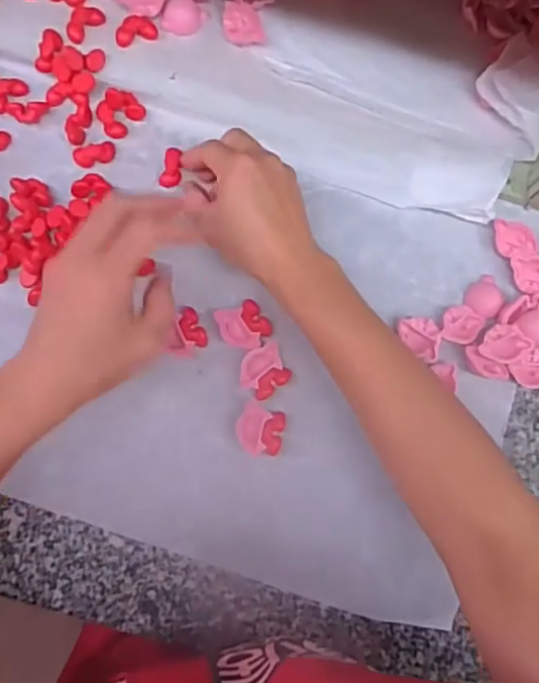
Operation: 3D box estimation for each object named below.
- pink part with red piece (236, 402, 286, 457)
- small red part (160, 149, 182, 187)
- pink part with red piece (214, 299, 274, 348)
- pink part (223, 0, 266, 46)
[{"bbox_3d":[-0.006,0.065,0.428,0.033,0.015,0.034,19,83,0],"label":"pink part with red piece"},{"bbox_3d":[-0.075,-0.134,0.450,0.017,0.012,0.030,1,83,-3],"label":"small red part"},{"bbox_3d":[-0.018,-0.011,0.437,0.035,0.012,0.034,-23,85,-5],"label":"pink part with red piece"},{"bbox_3d":[-0.019,-0.241,0.449,0.030,0.009,0.031,-3,83,-3],"label":"pink part"}]

